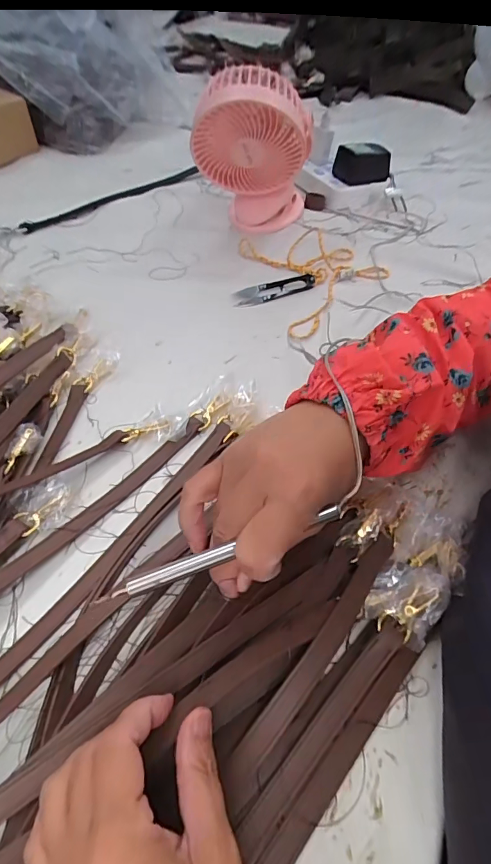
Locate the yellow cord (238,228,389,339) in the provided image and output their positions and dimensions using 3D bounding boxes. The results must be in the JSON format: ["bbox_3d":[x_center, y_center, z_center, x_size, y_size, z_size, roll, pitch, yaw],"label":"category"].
[{"bbox_3d":[0.102,-0.205,0.556,0.171,0.028,0.179,-17,53,-14],"label":"yellow cord"}]

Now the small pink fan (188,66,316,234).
[{"bbox_3d":[0.009,-0.358,0.567,0.138,0.192,0.138,11,52,8],"label":"small pink fan"}]

